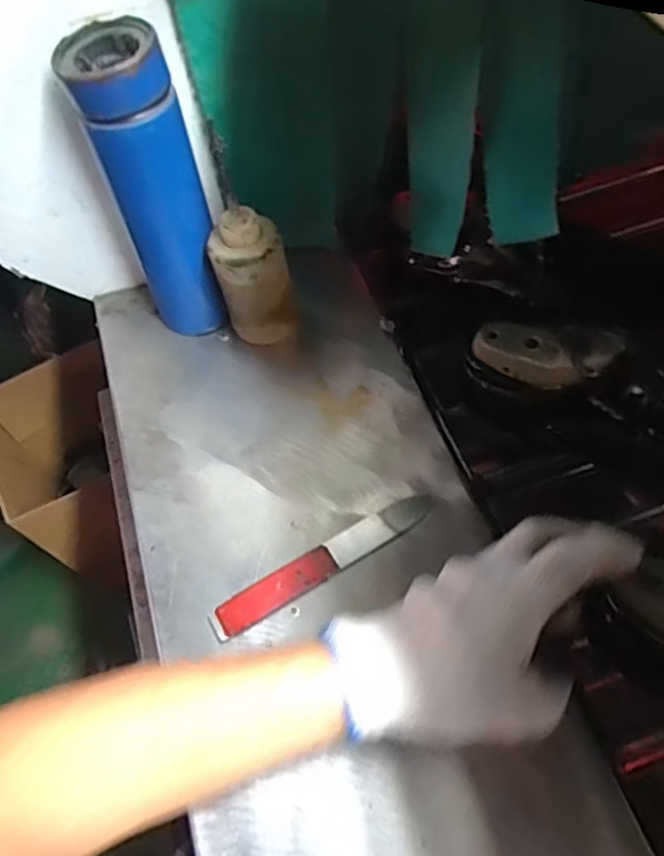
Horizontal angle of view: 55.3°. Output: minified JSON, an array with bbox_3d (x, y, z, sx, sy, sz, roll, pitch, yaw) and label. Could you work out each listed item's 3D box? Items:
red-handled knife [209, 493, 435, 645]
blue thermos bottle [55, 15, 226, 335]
[{"bbox_3d":[-0.004,0.089,0.423,0.165,0.004,0.023,-30,62,-10],"label":"red-handled knife"},{"bbox_3d":[-0.122,-0.163,0.465,0.065,0.221,0.063,-21,61,-6],"label":"blue thermos bottle"}]

